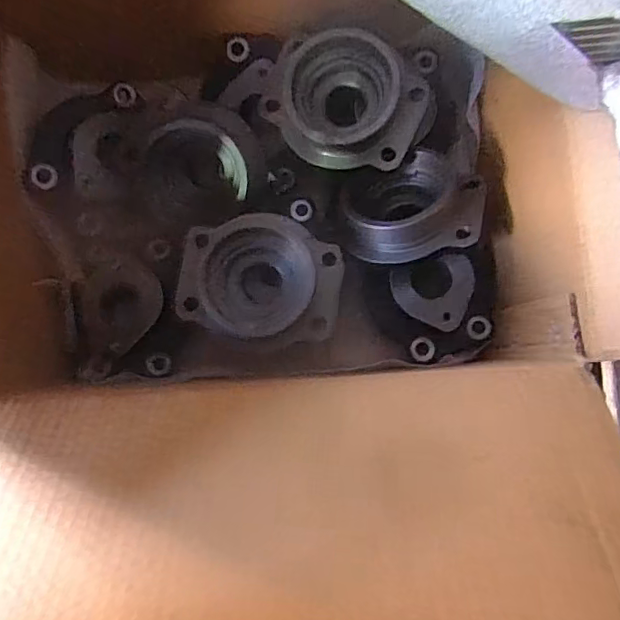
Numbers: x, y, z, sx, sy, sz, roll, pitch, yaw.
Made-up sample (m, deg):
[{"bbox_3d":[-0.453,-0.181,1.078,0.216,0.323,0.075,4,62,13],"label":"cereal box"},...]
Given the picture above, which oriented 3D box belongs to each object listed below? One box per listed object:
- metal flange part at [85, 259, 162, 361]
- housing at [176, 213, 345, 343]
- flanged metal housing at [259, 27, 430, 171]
[{"bbox_3d":[-0.152,-0.001,0.451,0.059,0.006,0.076,4,87,3],"label":"metal flange part"},{"bbox_3d":[-0.037,-0.026,0.426,0.118,0.048,0.092,11,87,3],"label":"housing"},{"bbox_3d":[0.025,-0.162,0.417,0.118,0.041,0.099,23,88,4],"label":"flanged metal housing"}]

